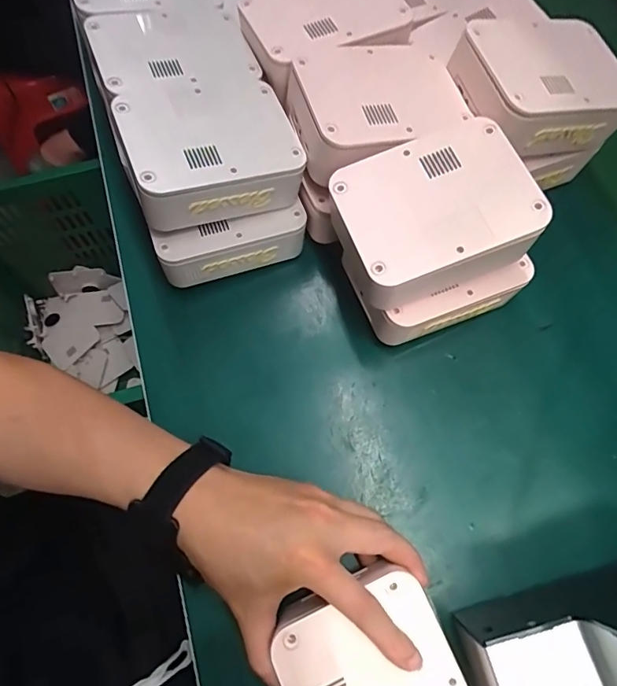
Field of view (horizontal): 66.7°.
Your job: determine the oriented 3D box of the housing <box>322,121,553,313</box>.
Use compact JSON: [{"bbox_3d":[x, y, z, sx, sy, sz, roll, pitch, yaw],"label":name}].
[{"bbox_3d":[0.084,-0.089,0.333,0.134,0.051,0.104,-16,69,-6],"label":"housing"}]

